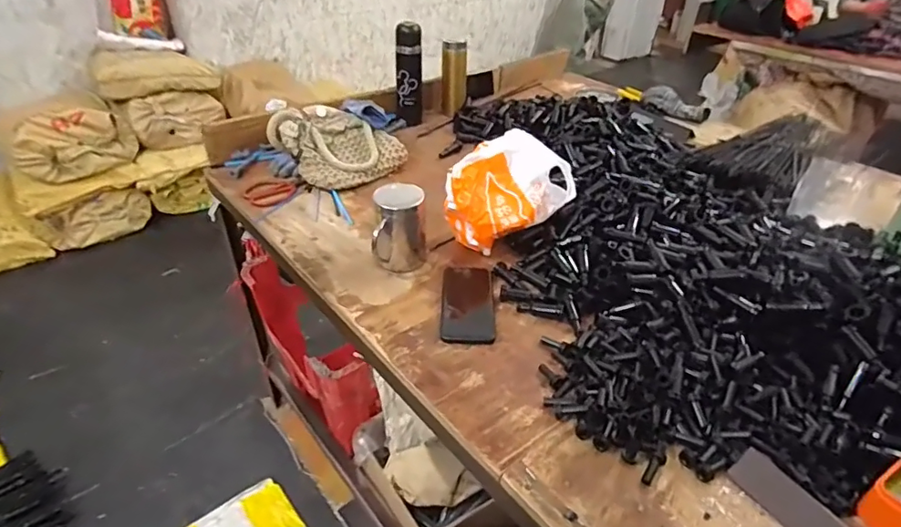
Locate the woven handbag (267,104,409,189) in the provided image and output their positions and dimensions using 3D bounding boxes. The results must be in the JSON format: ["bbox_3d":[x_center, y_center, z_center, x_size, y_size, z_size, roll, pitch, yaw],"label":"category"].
[{"bbox_3d":[-0.233,-0.252,1.067,0.222,0.101,0.198,20,40,22],"label":"woven handbag"}]

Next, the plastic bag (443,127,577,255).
[{"bbox_3d":[0.094,-0.098,0.825,0.134,0.152,0.185,27,43,29],"label":"plastic bag"}]

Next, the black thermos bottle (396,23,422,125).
[{"bbox_3d":[-0.100,-0.454,1.248,0.060,0.220,0.055,0,37,-2],"label":"black thermos bottle"}]

